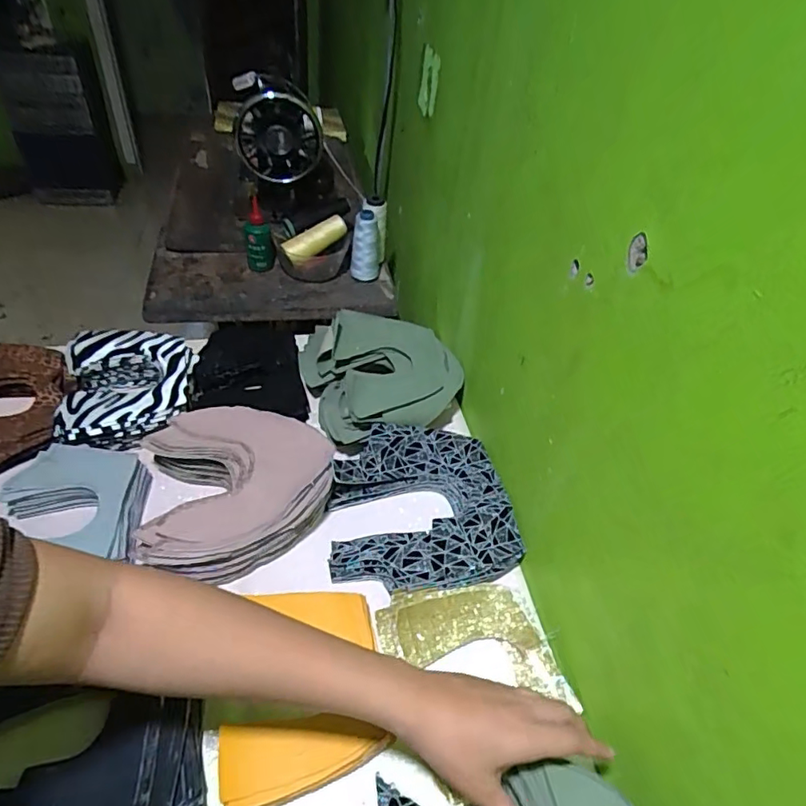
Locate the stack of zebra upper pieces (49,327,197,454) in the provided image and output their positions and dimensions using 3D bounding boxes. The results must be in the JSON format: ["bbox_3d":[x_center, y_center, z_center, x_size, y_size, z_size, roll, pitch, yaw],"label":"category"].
[{"bbox_3d":[-0.326,-0.018,0.629,0.143,0.044,0.158,-3,46,-11],"label":"stack of zebra upper pieces"}]

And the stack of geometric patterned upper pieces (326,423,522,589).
[{"bbox_3d":[0.015,0.110,0.571,0.186,0.043,0.183,-3,46,-11],"label":"stack of geometric patterned upper pieces"}]

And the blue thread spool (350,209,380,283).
[{"bbox_3d":[-0.063,-0.259,0.896,0.048,0.123,0.044,3,45,-5],"label":"blue thread spool"}]

